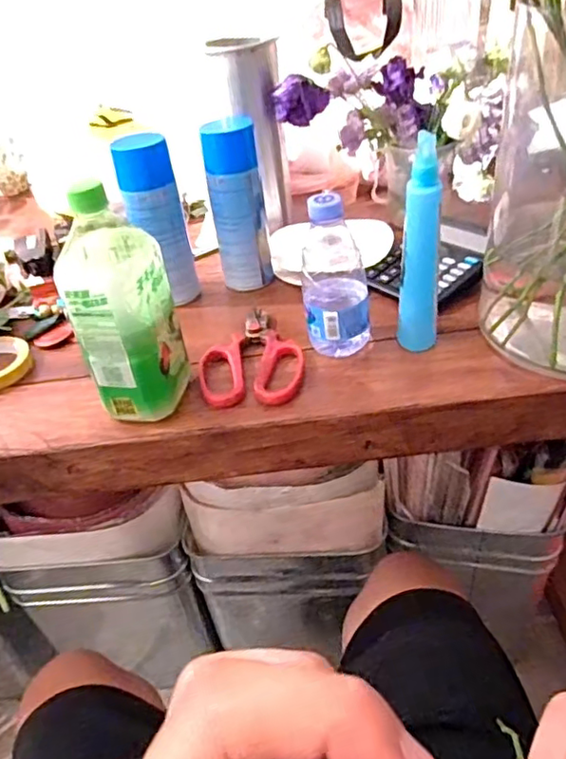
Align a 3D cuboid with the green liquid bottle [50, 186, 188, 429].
[{"bbox_3d":[-0.142,-0.058,0.524,0.071,0.207,0.077,3,41,13],"label":"green liquid bottle"}]

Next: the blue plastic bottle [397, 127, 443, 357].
[{"bbox_3d":[0.129,-0.119,0.548,0.036,0.198,0.032,3,41,13],"label":"blue plastic bottle"}]

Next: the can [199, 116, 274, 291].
[{"bbox_3d":[-0.054,-0.210,0.711,0.063,0.186,0.068,-9,39,-2],"label":"can"}]

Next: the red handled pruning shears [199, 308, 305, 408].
[{"bbox_3d":[-0.035,-0.026,0.621,0.104,0.017,0.152,-9,39,-2],"label":"red handled pruning shears"}]

